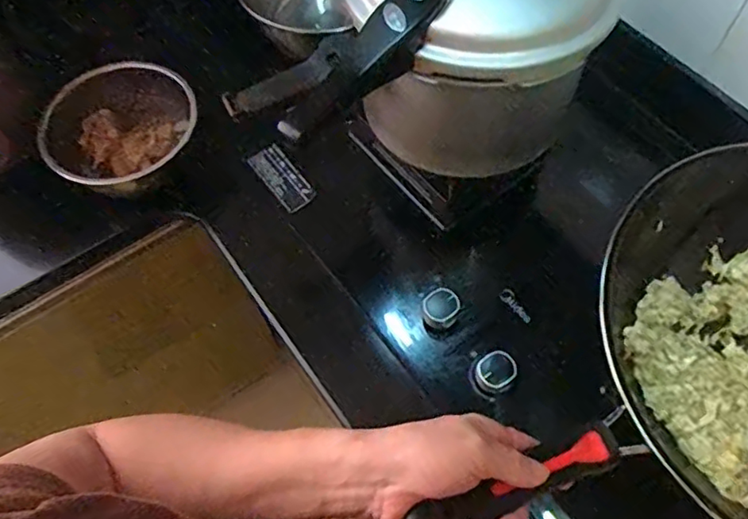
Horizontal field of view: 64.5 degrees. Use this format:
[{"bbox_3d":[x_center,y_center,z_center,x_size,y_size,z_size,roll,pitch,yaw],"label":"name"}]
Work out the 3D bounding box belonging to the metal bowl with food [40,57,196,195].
[{"bbox_3d":[-0.314,-0.165,0.750,0.176,0.065,0.173,-1,61,2],"label":"metal bowl with food"}]

